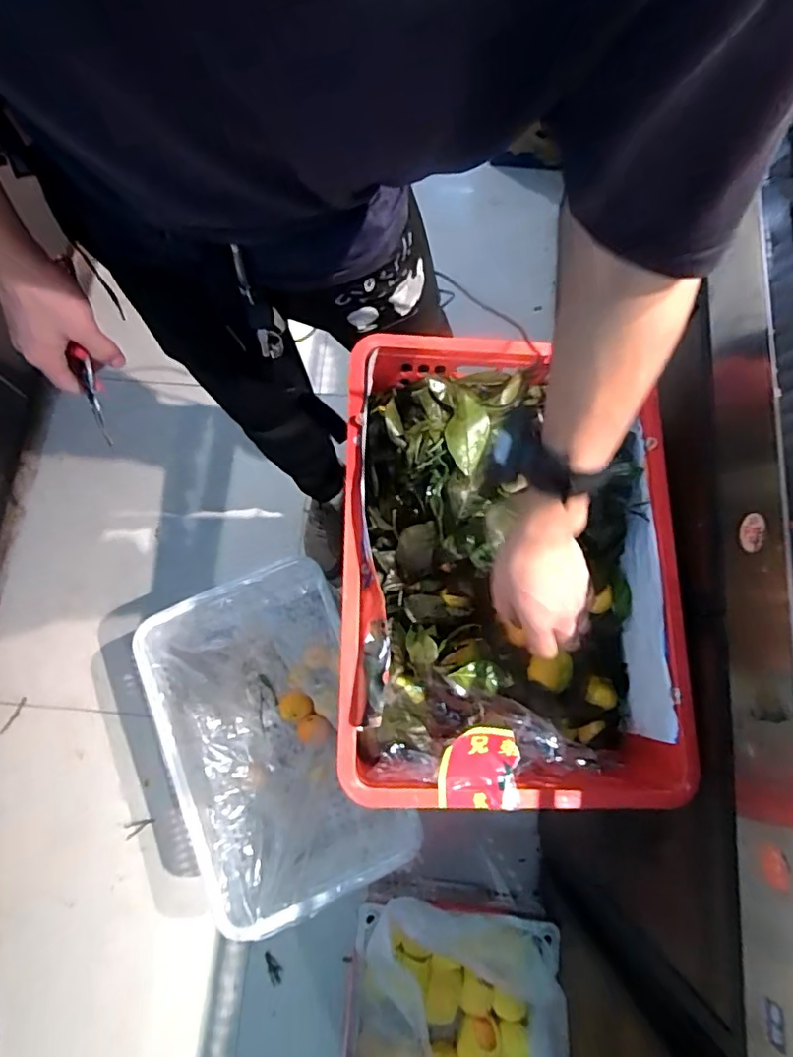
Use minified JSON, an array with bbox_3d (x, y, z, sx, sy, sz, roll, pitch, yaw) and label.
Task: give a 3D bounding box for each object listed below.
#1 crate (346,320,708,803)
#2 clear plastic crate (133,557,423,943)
[{"bbox_3d":[0.124,0.036,0.641,0.349,0.170,0.490,0,75,1],"label":"crate"},{"bbox_3d":[-0.209,0.383,1.082,0.338,0.307,0.529,-23,76,-5],"label":"clear plastic crate"}]

